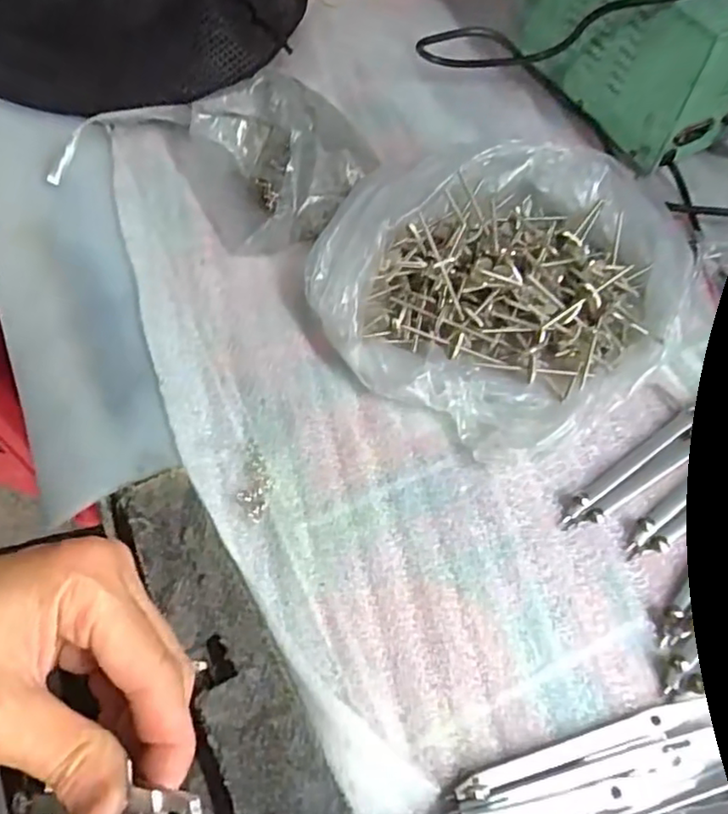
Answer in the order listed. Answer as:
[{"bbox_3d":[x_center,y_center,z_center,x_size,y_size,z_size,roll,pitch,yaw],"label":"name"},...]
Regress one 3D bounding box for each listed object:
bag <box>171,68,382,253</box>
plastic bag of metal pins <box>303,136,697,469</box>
[{"bbox_3d":[-0.055,-0.161,0.393,0.109,0.041,0.120,-24,64,-13],"label":"bag"},{"bbox_3d":[0.072,-0.072,0.349,0.186,0.037,0.183,35,67,17],"label":"plastic bag of metal pins"}]

